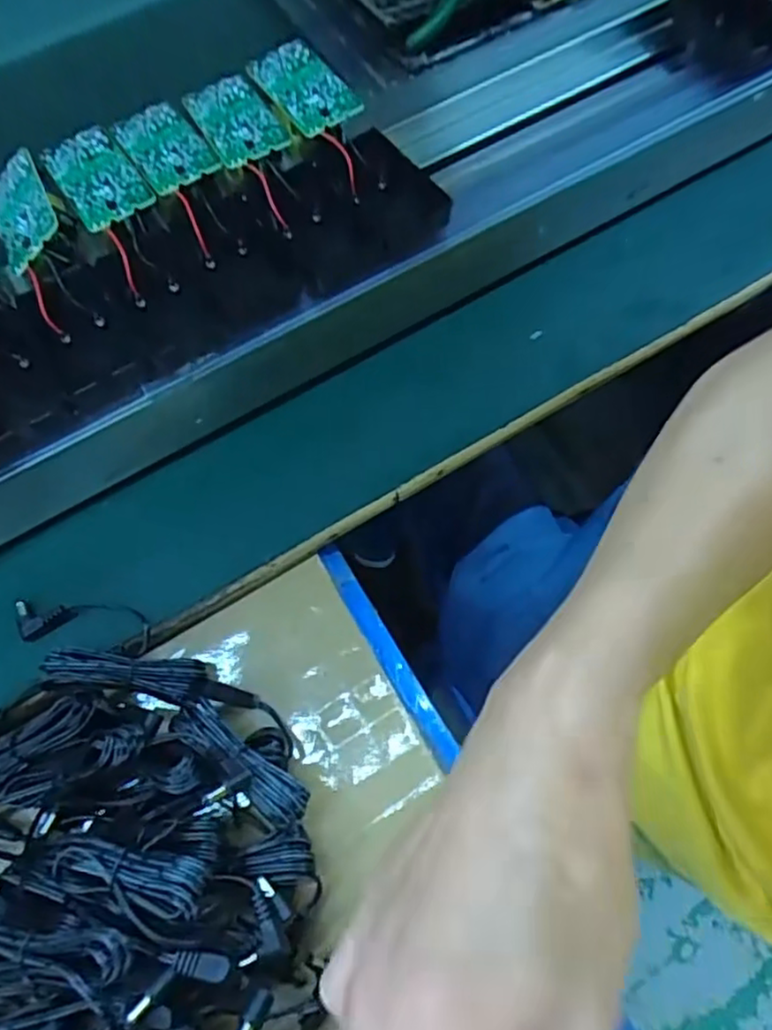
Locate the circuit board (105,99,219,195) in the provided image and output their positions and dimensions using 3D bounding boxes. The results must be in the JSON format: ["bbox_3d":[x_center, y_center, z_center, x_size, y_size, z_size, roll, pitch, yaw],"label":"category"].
[{"bbox_3d":[-0.117,-0.195,0.351,0.037,0.004,0.063,-32,70,-10],"label":"circuit board"}]

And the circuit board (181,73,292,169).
[{"bbox_3d":[-0.080,-0.210,0.353,0.037,0.005,0.061,-28,69,-8],"label":"circuit board"}]

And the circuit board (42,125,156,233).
[{"bbox_3d":[-0.149,-0.174,0.343,0.037,0.006,0.064,-34,70,-10],"label":"circuit board"}]

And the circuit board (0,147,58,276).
[{"bbox_3d":[-0.187,-0.156,0.340,0.036,0.004,0.069,-38,66,18],"label":"circuit board"}]

